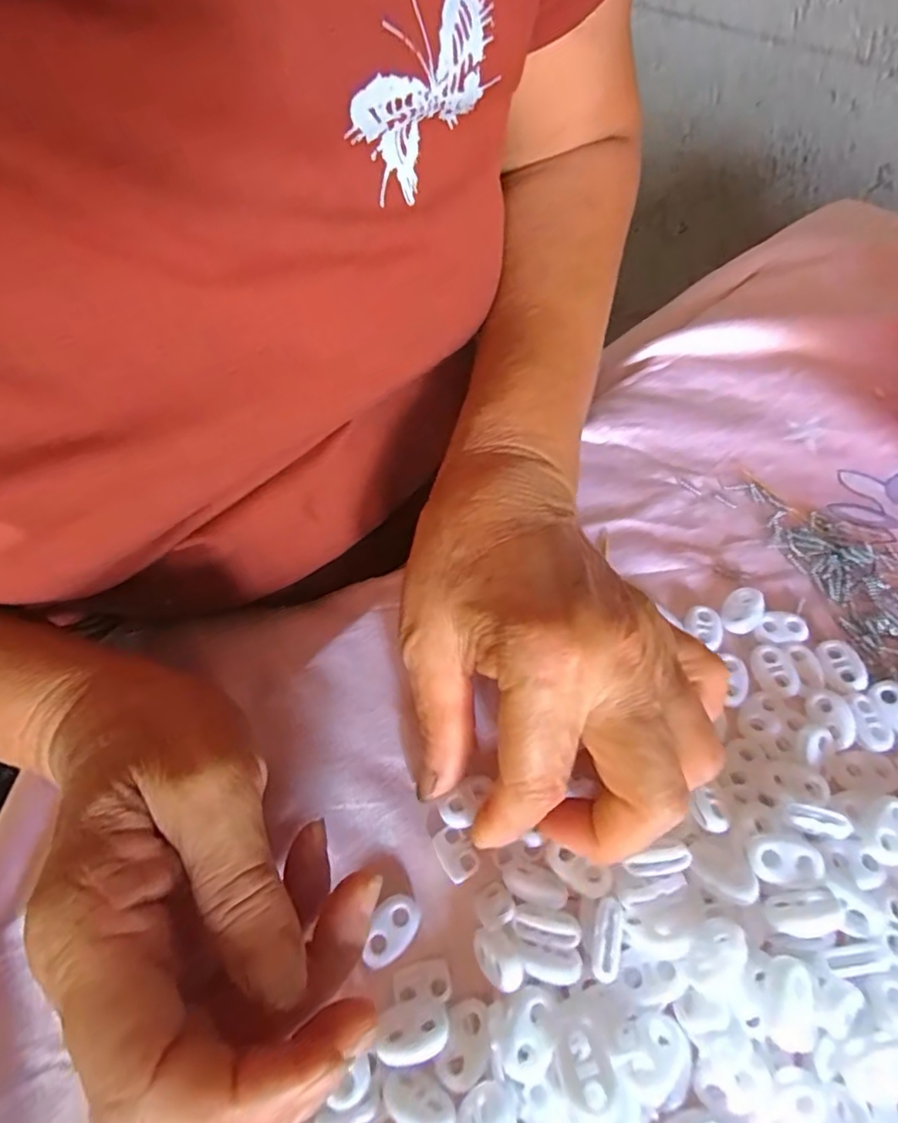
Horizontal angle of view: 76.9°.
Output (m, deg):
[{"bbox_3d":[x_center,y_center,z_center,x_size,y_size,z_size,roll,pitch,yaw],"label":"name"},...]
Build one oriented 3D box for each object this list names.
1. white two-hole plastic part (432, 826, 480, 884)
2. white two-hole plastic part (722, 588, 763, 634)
[{"bbox_3d":[0.002,0.105,0.203,0.012,0.004,0.018,-24,61,-11],"label":"white two-hole plastic part"},{"bbox_3d":[0.128,0.022,0.246,0.015,0.008,0.022,25,64,16],"label":"white two-hole plastic part"}]

